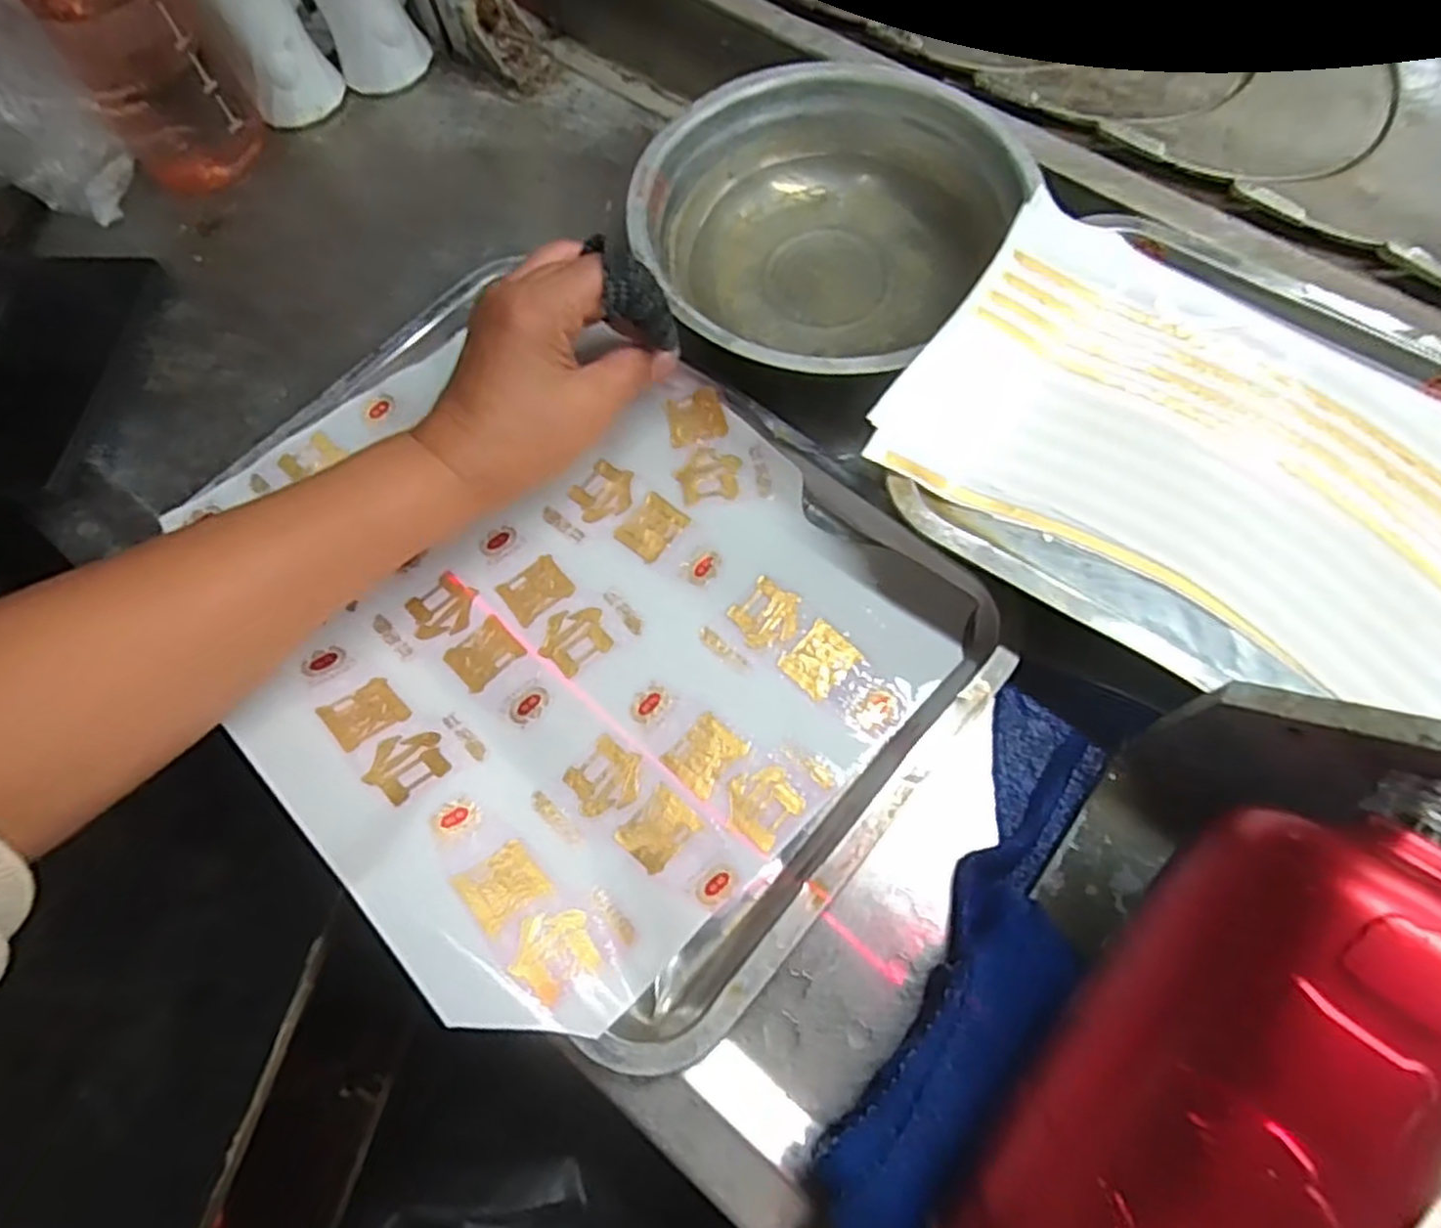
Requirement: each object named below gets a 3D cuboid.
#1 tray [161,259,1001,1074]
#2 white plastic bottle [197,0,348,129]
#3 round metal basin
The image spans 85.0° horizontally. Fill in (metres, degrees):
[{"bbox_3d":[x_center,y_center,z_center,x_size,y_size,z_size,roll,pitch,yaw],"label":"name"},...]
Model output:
[{"bbox_3d":[-0.078,-0.009,0.355,0.334,0.049,0.266,41,79,12],"label":"tray"},{"bbox_3d":[-0.280,-0.361,0.470,0.053,0.105,0.053,-31,75,-6],"label":"white plastic bottle"},{"bbox_3d":[0.048,-0.204,0.408,0.178,0.066,0.197,29,77,10],"label":"round metal basin"}]

